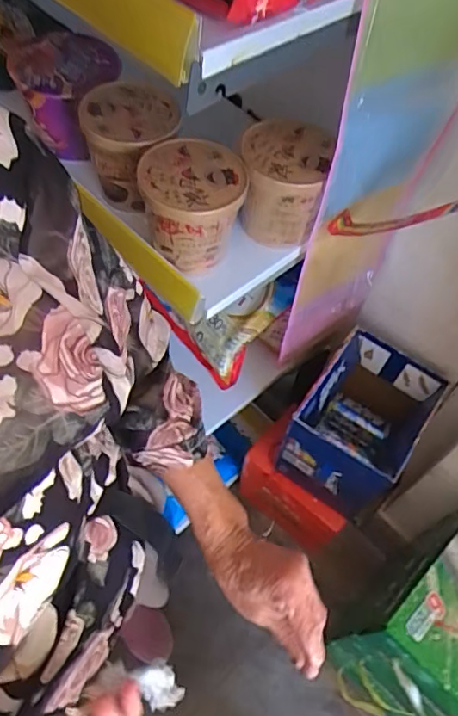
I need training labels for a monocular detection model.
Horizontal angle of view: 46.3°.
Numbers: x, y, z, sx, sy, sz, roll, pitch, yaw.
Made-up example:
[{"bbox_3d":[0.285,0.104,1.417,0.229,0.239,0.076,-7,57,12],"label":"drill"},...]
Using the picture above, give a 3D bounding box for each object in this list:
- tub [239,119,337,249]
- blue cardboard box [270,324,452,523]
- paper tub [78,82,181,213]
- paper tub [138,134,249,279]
[{"bbox_3d":[0.063,-0.206,0.640,0.097,0.109,0.122,13,60,5],"label":"tub"},{"bbox_3d":[0.219,0.126,0.937,0.173,0.247,0.206,33,64,16],"label":"blue cardboard box"},{"bbox_3d":[-0.117,-0.250,0.645,0.103,0.103,0.104,1,60,-2],"label":"paper tub"},{"bbox_3d":[-0.040,-0.169,0.599,0.108,0.095,0.107,1,60,-2],"label":"paper tub"}]

